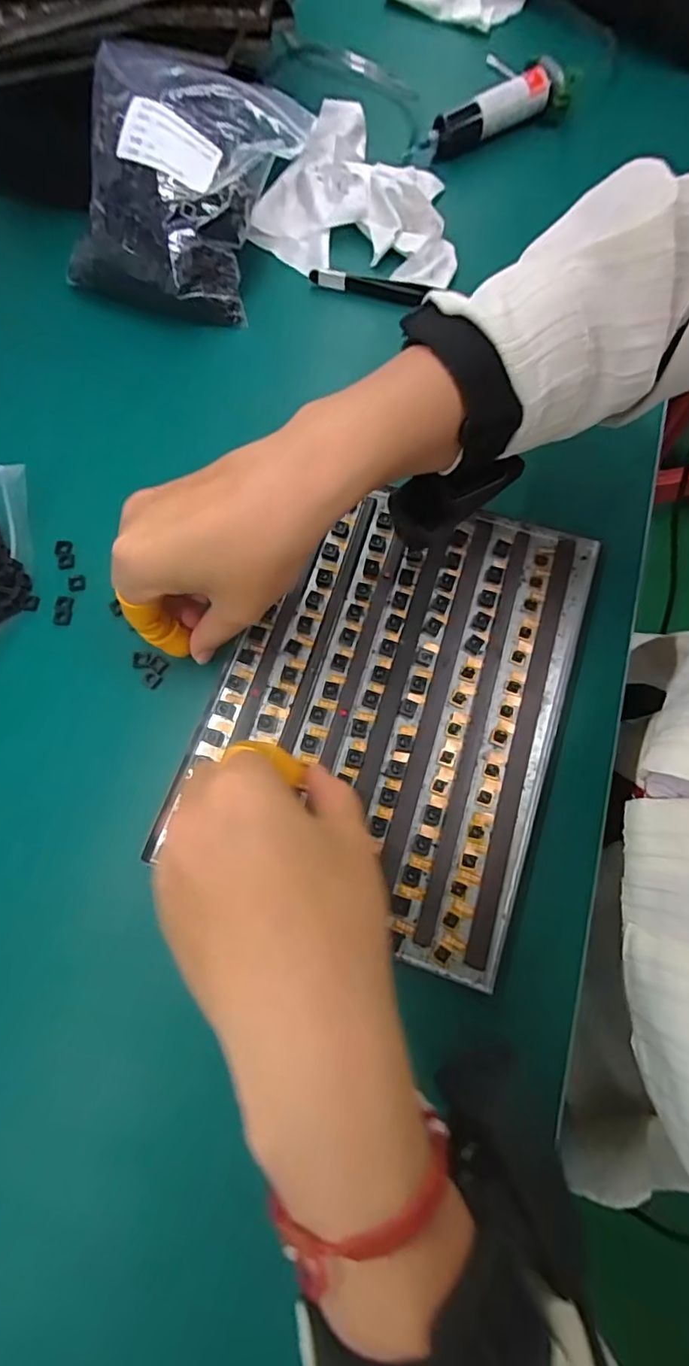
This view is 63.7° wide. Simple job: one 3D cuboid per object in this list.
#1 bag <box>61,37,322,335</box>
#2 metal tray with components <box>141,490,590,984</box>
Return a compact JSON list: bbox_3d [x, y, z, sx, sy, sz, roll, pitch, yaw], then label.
[{"bbox_3d":[-0.110,-0.342,0.379,0.124,0.076,0.149,18,74,8],"label":"bag"},{"bbox_3d":[0.025,0.004,0.304,0.176,0.006,0.239,18,74,8],"label":"metal tray with components"}]

